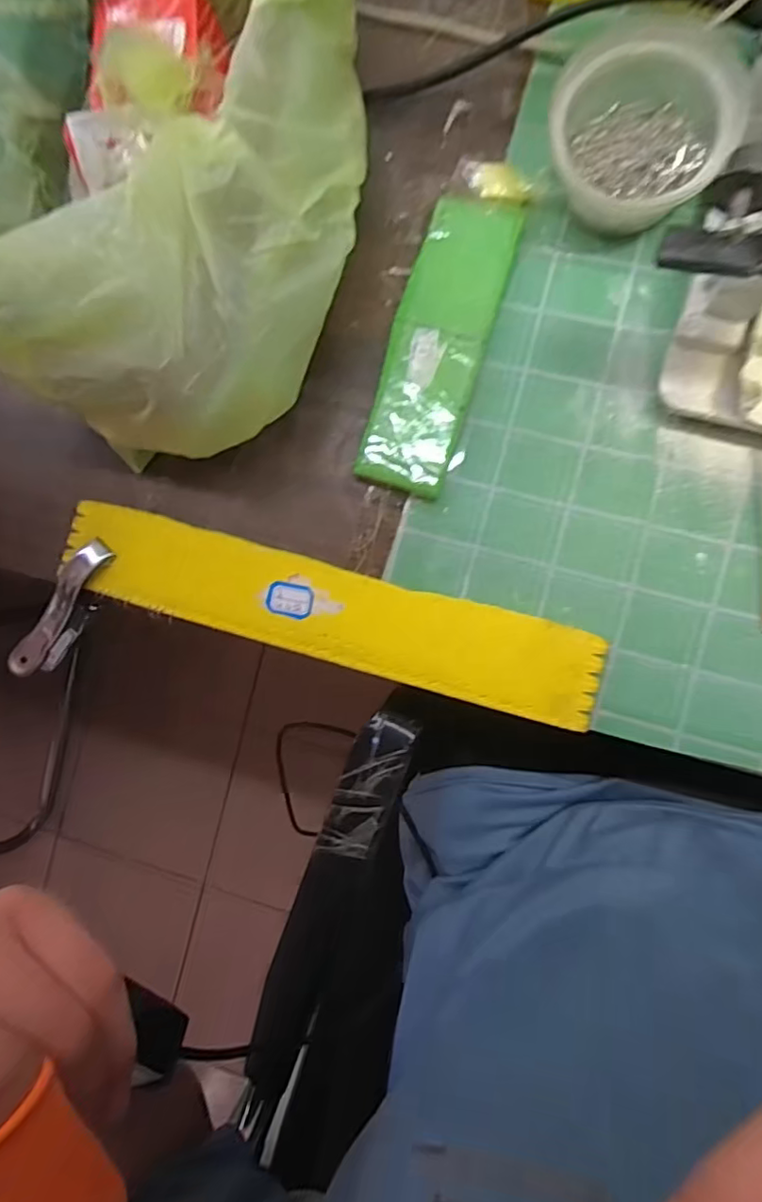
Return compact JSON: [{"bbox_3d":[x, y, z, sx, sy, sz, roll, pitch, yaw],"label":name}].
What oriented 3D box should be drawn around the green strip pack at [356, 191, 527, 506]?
[{"bbox_3d":[0.036,-0.160,0.361,0.057,0.015,0.185,18,90,8],"label":"green strip pack"}]

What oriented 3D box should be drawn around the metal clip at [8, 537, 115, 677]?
[{"bbox_3d":[-0.218,0.005,0.403,0.019,0.033,0.115,40,110,7],"label":"metal clip"}]

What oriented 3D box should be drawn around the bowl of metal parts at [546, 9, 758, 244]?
[{"bbox_3d":[0.147,-0.266,0.334,0.096,0.054,0.102,0,88,7],"label":"bowl of metal parts"}]

